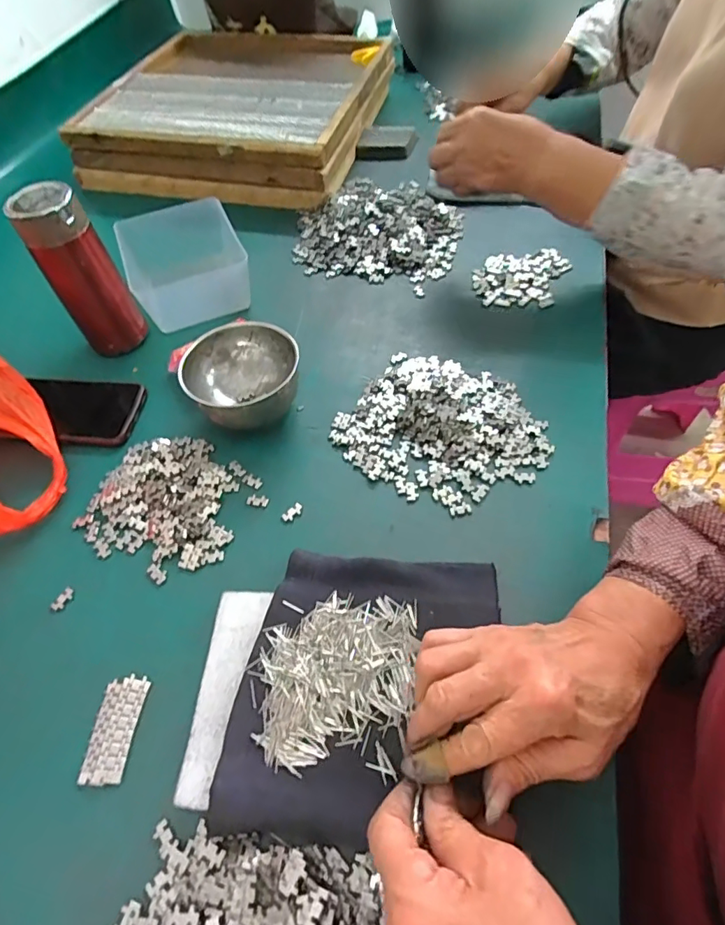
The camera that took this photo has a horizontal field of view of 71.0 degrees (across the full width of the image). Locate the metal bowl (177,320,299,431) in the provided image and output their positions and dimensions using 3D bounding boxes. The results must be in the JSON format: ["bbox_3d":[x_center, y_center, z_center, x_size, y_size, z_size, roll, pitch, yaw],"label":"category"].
[{"bbox_3d":[-0.115,-0.079,0.491,0.104,0.058,0.104,-4,55,0],"label":"metal bowl"}]

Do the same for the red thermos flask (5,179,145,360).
[{"bbox_3d":[-0.286,-0.195,0.520,0.068,0.158,0.064,-25,58,-14],"label":"red thermos flask"}]

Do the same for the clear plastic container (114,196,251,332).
[{"bbox_3d":[-0.210,-0.242,0.602,0.132,0.065,0.143,-20,57,-11],"label":"clear plastic container"}]

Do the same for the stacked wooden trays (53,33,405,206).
[{"bbox_3d":[-0.188,-0.564,0.815,0.403,0.092,0.382,13,57,11],"label":"stacked wooden trays"}]

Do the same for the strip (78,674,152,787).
[{"bbox_3d":[-0.170,0.182,0.348,0.029,0.005,0.064,3,56,4],"label":"strip"}]

